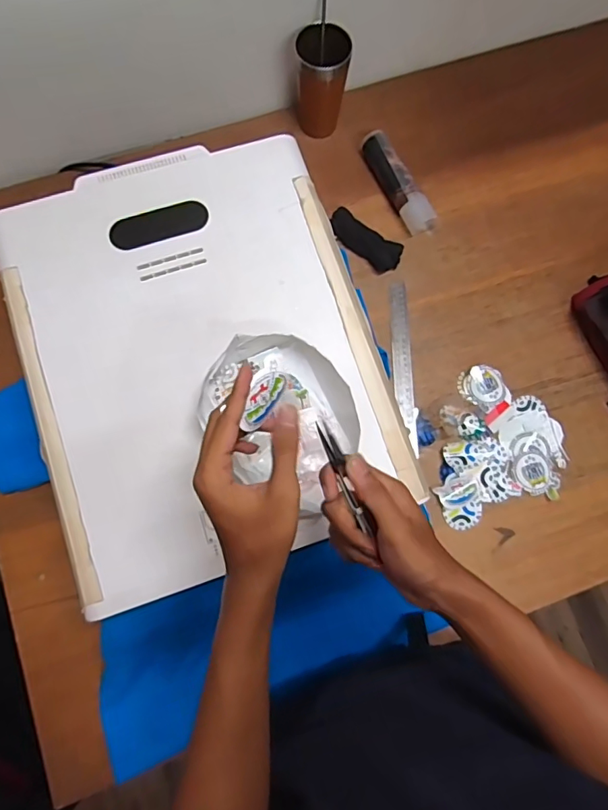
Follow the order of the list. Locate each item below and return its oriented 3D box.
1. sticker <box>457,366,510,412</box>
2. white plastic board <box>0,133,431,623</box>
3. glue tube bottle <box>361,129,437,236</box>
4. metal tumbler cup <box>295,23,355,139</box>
[{"bbox_3d":[0.275,-0.027,0.749,0.066,0.007,0.070,1,79,-3],"label":"sticker"},{"bbox_3d":[-0.122,-0.065,0.587,0.394,0.045,0.500,-19,80,-3],"label":"white plastic board"},{"bbox_3d":[0.152,-0.363,0.800,0.044,0.043,0.186,-26,81,-7],"label":"glue tube bottle"},{"bbox_3d":[0.026,-0.505,0.773,0.080,0.144,0.093,3,79,-2],"label":"metal tumbler cup"}]

